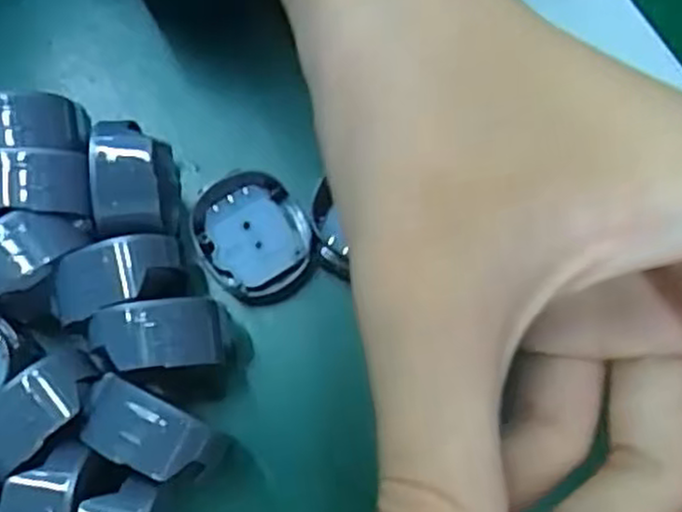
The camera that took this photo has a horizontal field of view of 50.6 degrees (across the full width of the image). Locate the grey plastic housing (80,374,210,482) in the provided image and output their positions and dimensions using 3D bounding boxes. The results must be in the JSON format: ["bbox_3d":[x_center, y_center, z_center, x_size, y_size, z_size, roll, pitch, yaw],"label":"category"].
[{"bbox_3d":[-0.039,0.035,0.149,0.024,0.024,0.013,25,79,5],"label":"grey plastic housing"}]

